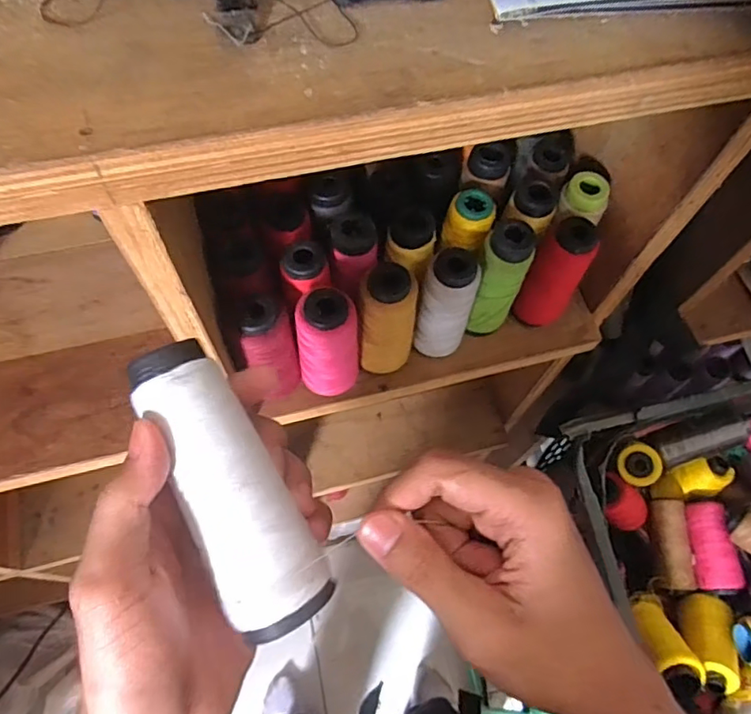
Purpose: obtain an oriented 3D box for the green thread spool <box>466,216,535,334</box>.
[{"bbox_3d":[0.098,-0.060,0.440,0.039,0.105,0.041,1,64,-3],"label":"green thread spool"}]

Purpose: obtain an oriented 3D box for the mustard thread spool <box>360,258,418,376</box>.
[{"bbox_3d":[0.009,-0.028,0.423,0.048,0.106,0.043,8,64,1],"label":"mustard thread spool"}]

